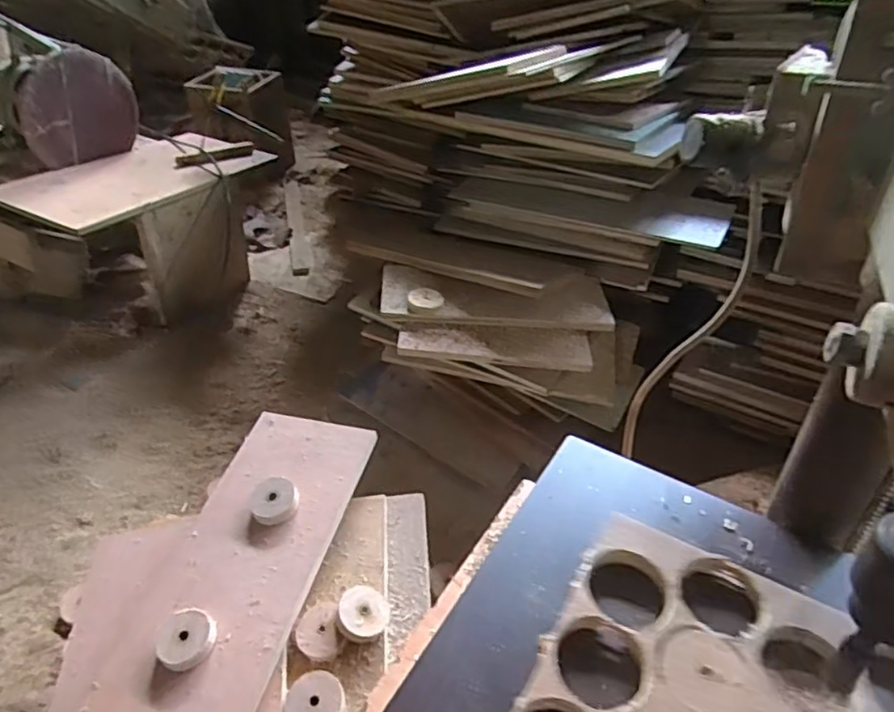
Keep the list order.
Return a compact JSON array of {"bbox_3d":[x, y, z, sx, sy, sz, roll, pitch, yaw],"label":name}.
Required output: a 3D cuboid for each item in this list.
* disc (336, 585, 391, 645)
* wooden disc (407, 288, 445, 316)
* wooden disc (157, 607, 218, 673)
[{"bbox_3d":[-0.098,0.306,0.735,0.060,0.020,0.063,15,46,-17],"label":"disc"},{"bbox_3d":[-0.038,-0.095,1.099,0.063,0.020,0.063,2,38,-1],"label":"wooden disc"},{"bbox_3d":[-0.295,0.316,0.700,0.062,0.019,0.064,2,38,-1],"label":"wooden disc"}]

